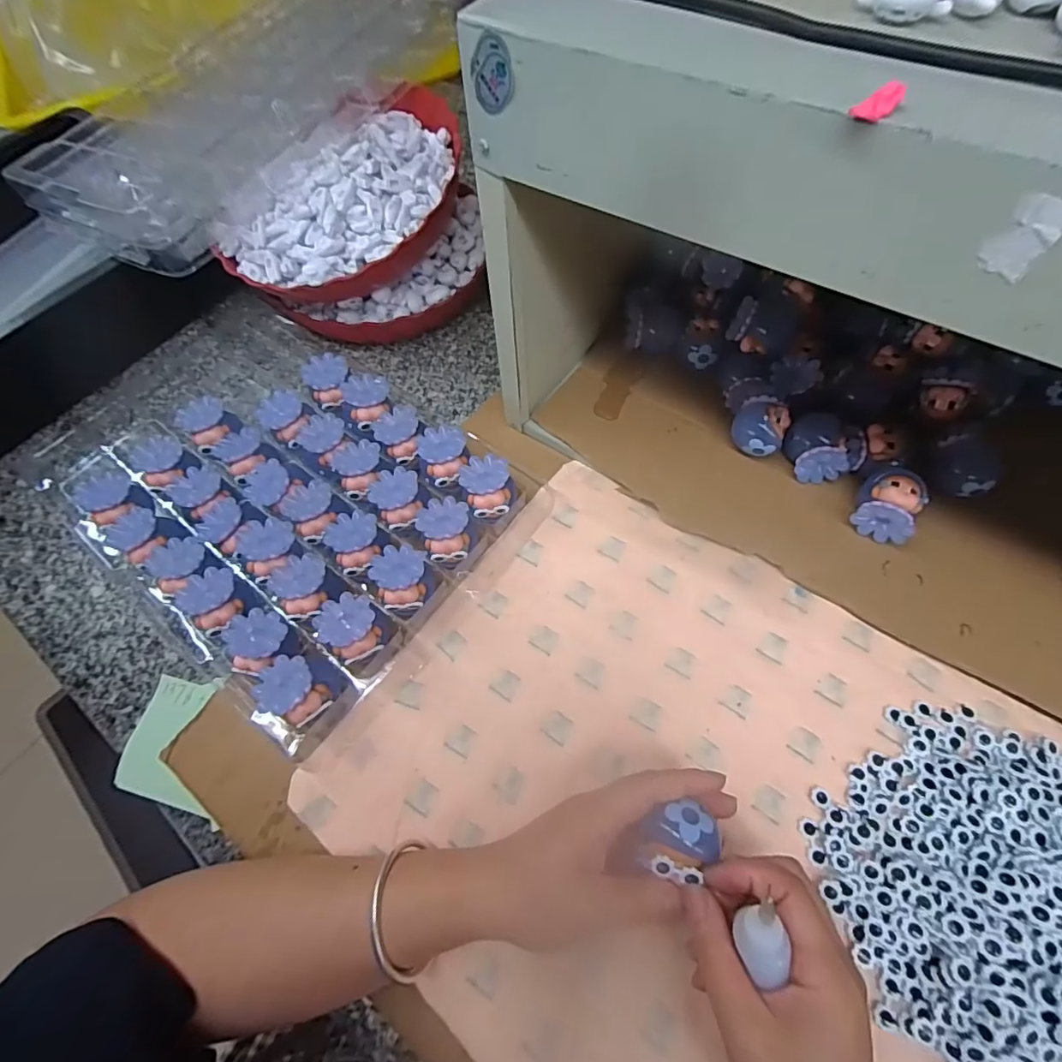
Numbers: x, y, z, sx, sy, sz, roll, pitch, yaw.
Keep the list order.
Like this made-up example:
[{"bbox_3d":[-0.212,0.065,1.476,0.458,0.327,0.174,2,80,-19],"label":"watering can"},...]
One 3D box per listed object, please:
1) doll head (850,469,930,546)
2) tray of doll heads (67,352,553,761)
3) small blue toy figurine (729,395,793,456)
[{"bbox_3d":[0.262,-0.019,0.387,0.040,0.036,0.044,25,66,16],"label":"doll head"},{"bbox_3d":[-0.182,-0.024,0.418,0.287,0.051,0.258,34,72,21],"label":"tray of doll heads"},{"bbox_3d":[0.181,-0.081,0.420,0.041,0.033,0.043,29,73,17],"label":"small blue toy figurine"}]

